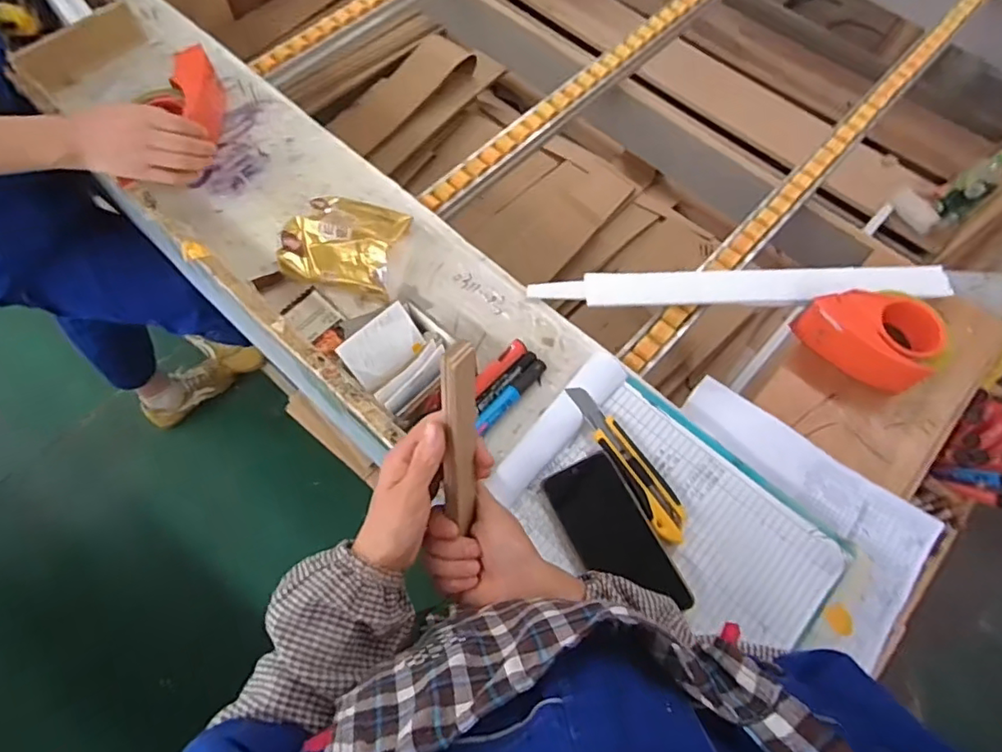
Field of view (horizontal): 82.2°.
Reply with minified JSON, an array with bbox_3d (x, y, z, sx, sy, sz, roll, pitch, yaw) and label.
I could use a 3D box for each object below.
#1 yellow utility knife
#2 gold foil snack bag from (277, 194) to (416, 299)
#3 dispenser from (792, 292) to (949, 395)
[{"bbox_3d":[0.133,0.085,0.595,0.039,0.017,0.182,-26,69,-14],"label":"yellow utility knife"},{"bbox_3d":[-0.181,-0.156,0.673,0.131,0.059,0.111,15,65,3],"label":"gold foil snack bag"},{"bbox_3d":[0.456,-0.058,0.703,0.148,0.056,0.126,42,70,15],"label":"dispenser"}]

